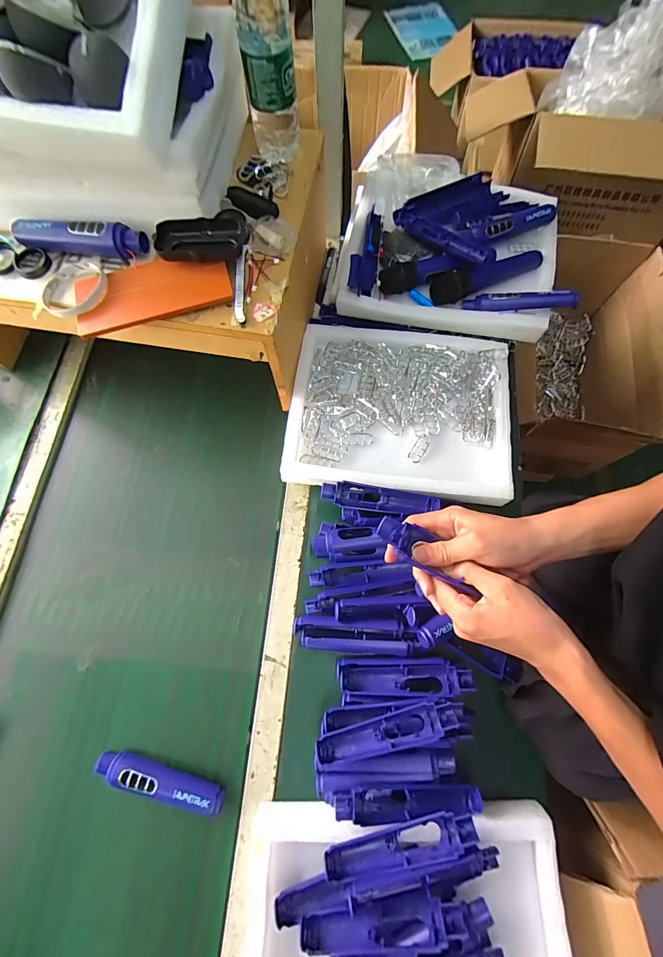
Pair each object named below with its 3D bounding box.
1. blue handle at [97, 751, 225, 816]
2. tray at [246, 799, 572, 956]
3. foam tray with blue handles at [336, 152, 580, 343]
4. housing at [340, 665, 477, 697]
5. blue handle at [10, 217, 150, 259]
[{"bbox_3d":[-0.220,0.388,0.474,0.169,0.026,0.032,13,72,5],"label":"blue handle"},{"bbox_3d":[0.081,0.543,0.403,0.364,0.069,0.309,0,71,0],"label":"tray"},{"bbox_3d":[0.209,-0.415,0.666,0.378,0.086,0.312,10,71,4],"label":"foam tray with blue handles"},{"bbox_3d":[0.099,0.270,0.495,0.171,0.033,0.033,0,71,0],"label":"housing"},{"bbox_3d":[-0.324,-0.317,0.479,0.176,0.032,0.030,7,71,3],"label":"blue handle"}]

